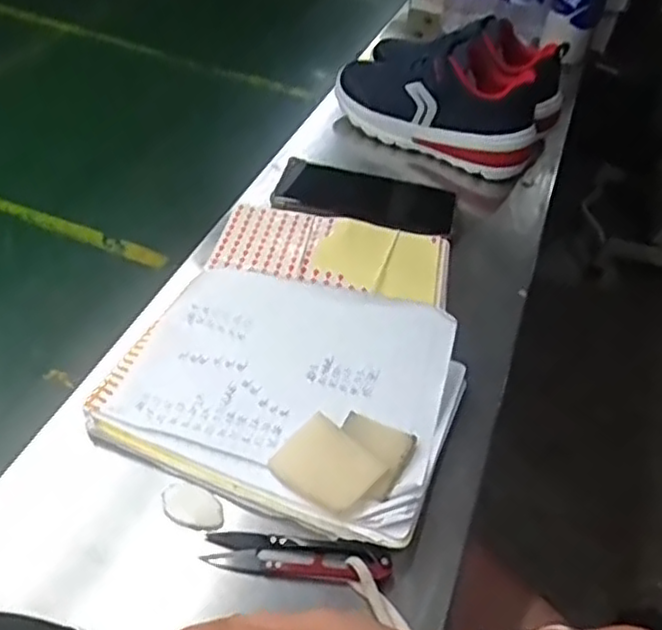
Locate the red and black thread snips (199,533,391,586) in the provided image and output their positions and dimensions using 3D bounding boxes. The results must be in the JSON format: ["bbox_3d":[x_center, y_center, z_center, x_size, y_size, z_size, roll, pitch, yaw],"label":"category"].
[{"bbox_3d":[-0.018,0.134,0.390,0.099,0.013,0.023,5,41,5],"label":"red and black thread snips"}]

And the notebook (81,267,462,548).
[{"bbox_3d":[-0.027,0.040,0.456,0.208,0.036,0.163,16,44,17],"label":"notebook"}]

